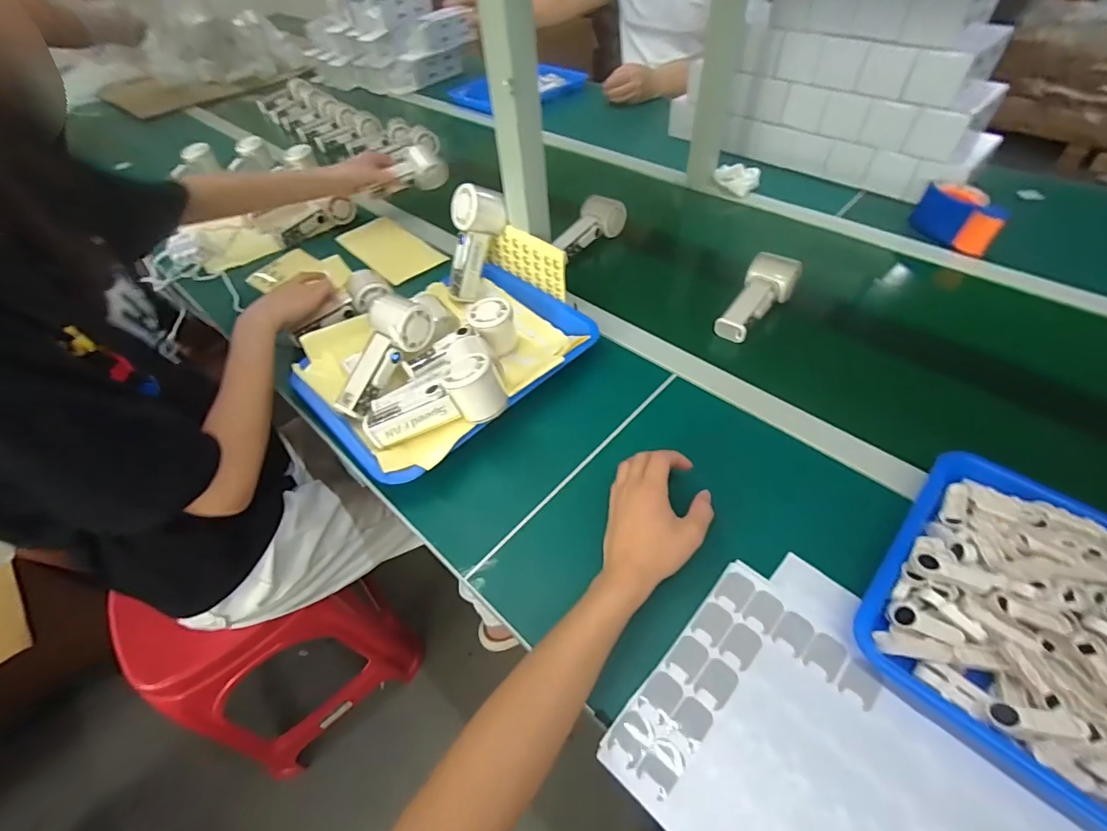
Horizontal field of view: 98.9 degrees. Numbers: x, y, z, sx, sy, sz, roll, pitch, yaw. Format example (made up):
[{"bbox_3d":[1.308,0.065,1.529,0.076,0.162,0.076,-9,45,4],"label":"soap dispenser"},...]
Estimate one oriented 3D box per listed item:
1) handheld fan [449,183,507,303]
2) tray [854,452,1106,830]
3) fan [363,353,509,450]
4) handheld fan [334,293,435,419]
[{"bbox_3d":[-0.113,-0.238,0.669,0.057,0.160,0.051,-18,45,-44],"label":"handheld fan"},{"bbox_3d":[0.437,0.185,0.357,0.324,0.041,0.263,33,59,28],"label":"tray"},{"bbox_3d":[-0.132,-0.019,0.530,0.158,0.071,0.070,-19,49,8],"label":"fan"},{"bbox_3d":[-0.209,-0.072,0.567,0.057,0.063,0.154,27,84,24],"label":"handheld fan"}]

